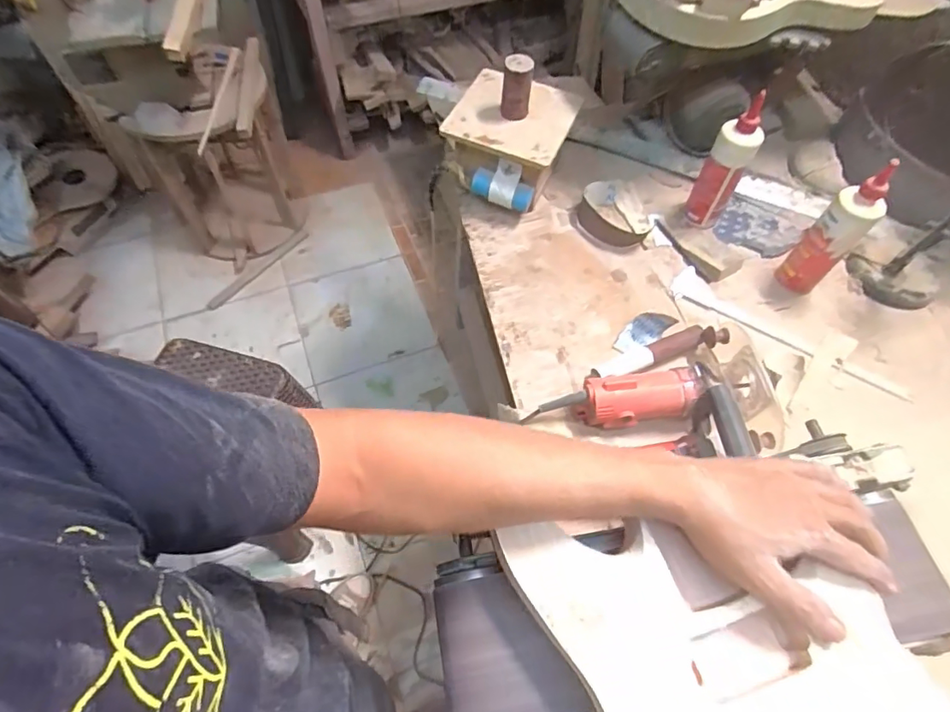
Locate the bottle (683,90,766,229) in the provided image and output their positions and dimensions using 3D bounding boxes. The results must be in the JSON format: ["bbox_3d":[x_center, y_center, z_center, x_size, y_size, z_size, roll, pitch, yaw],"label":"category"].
[{"bbox_3d":[0.423,-0.318,0.884,0.062,0.215,0.061,9,60,4],"label":"bottle"}]

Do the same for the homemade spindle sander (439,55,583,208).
[{"bbox_3d":[0.060,-0.395,0.922,0.200,0.213,0.193,19,62,10],"label":"homemade spindle sander"}]

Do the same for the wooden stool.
[{"bbox_3d":[-0.780,-0.599,1.628,0.368,0.578,0.404,-3,60,-3],"label":"wooden stool"}]

